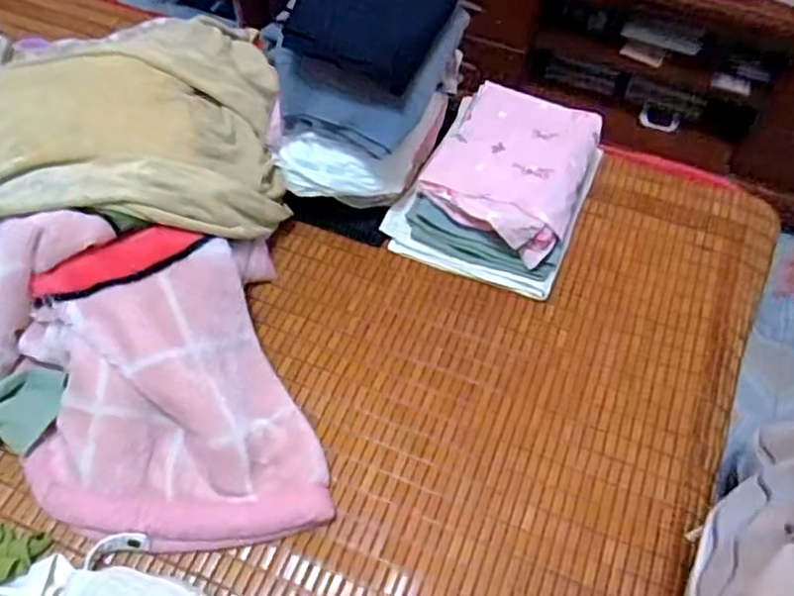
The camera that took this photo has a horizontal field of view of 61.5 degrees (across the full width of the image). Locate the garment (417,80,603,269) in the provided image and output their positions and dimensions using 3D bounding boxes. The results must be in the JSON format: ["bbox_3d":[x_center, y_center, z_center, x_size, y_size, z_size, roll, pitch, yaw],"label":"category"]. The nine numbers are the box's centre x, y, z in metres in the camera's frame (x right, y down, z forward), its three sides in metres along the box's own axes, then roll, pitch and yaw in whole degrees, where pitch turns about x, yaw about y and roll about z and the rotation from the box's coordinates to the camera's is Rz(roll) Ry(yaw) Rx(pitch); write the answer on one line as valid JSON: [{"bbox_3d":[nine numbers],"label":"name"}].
[{"bbox_3d":[0.174,-0.202,0.989,0.213,0.043,0.266,23,59,12],"label":"garment"}]

